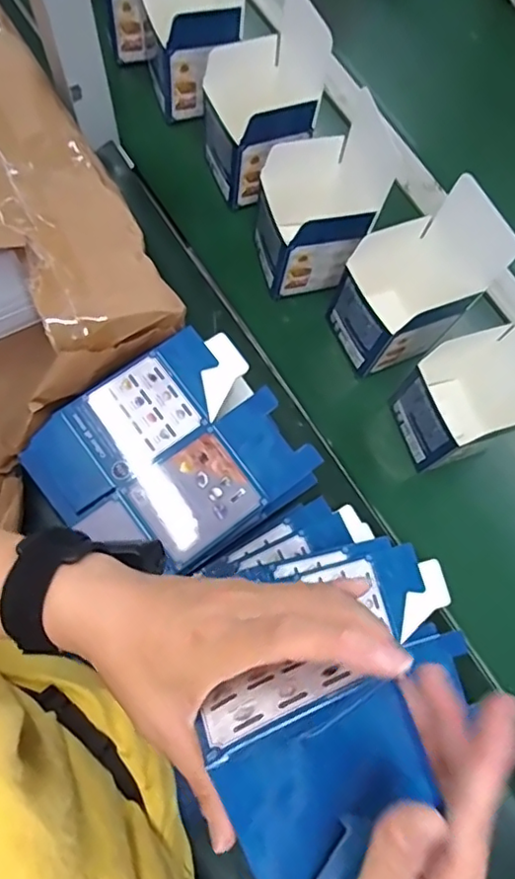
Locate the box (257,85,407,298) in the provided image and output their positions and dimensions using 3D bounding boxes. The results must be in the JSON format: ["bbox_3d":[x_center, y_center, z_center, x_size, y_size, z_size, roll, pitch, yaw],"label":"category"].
[{"bbox_3d":[0.049,-0.210,0.574,0.089,0.125,0.086,-13,68,-4],"label":"box"}]

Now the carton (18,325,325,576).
[{"bbox_3d":[-0.069,0.015,0.475,0.190,0.011,0.167,-36,85,-11],"label":"carton"}]

